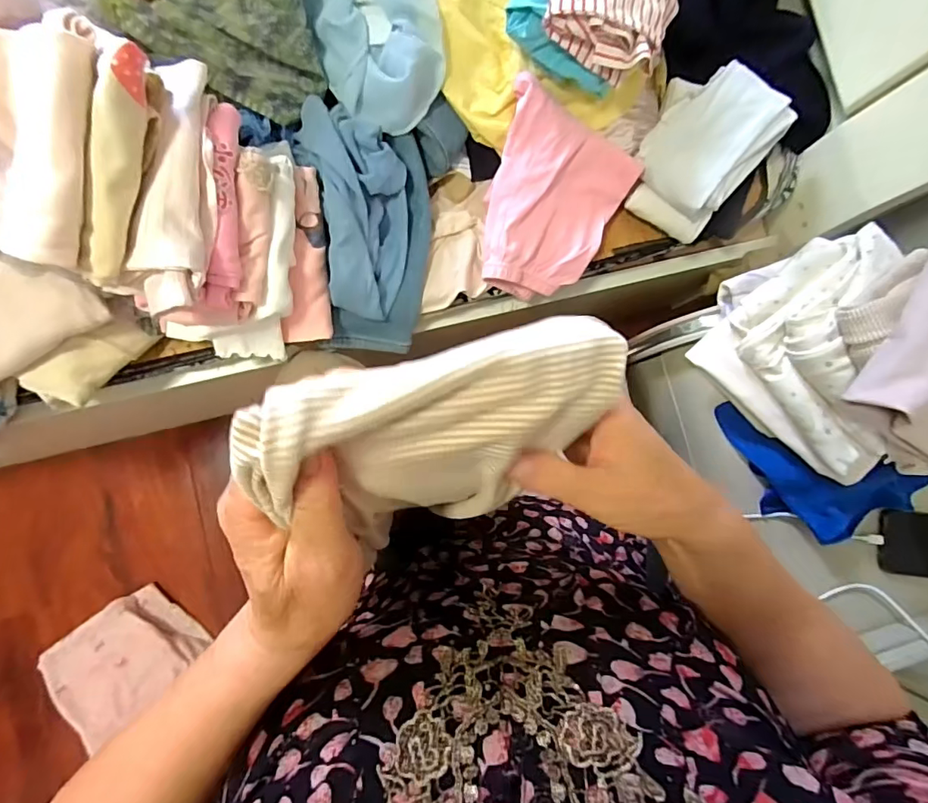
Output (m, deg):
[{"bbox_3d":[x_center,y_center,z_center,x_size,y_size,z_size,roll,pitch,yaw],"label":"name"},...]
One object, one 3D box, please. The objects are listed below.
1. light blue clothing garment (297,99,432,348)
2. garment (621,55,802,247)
[{"bbox_3d":[-0.113,-0.210,0.624,0.149,0.064,0.297,-6,105,-6],"label":"light blue clothing garment"},{"bbox_3d":[0.301,-0.326,0.650,0.149,0.075,0.191,39,83,-1],"label":"garment"}]

